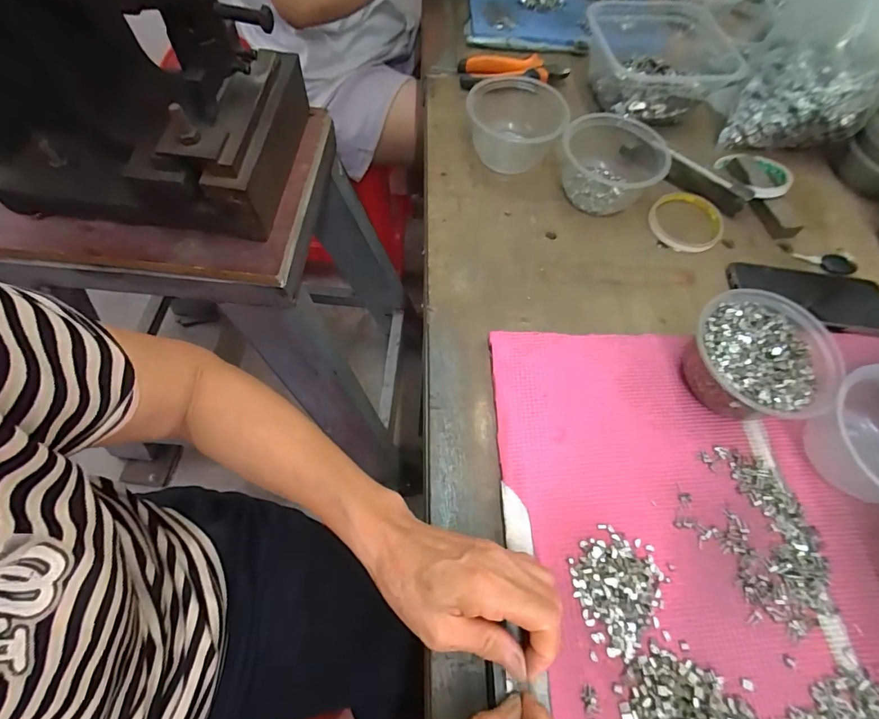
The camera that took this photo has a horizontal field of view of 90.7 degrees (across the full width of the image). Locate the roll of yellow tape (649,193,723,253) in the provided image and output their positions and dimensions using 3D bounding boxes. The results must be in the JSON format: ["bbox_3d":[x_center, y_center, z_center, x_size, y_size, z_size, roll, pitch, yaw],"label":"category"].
[{"bbox_3d":[0.289,-0.162,0.506,0.089,0.010,0.080,-21,65,-13],"label":"roll of yellow tape"}]

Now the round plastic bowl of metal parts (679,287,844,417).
[{"bbox_3d":[0.274,0.001,0.382,0.107,0.061,0.112,1,62,-2],"label":"round plastic bowl of metal parts"}]

